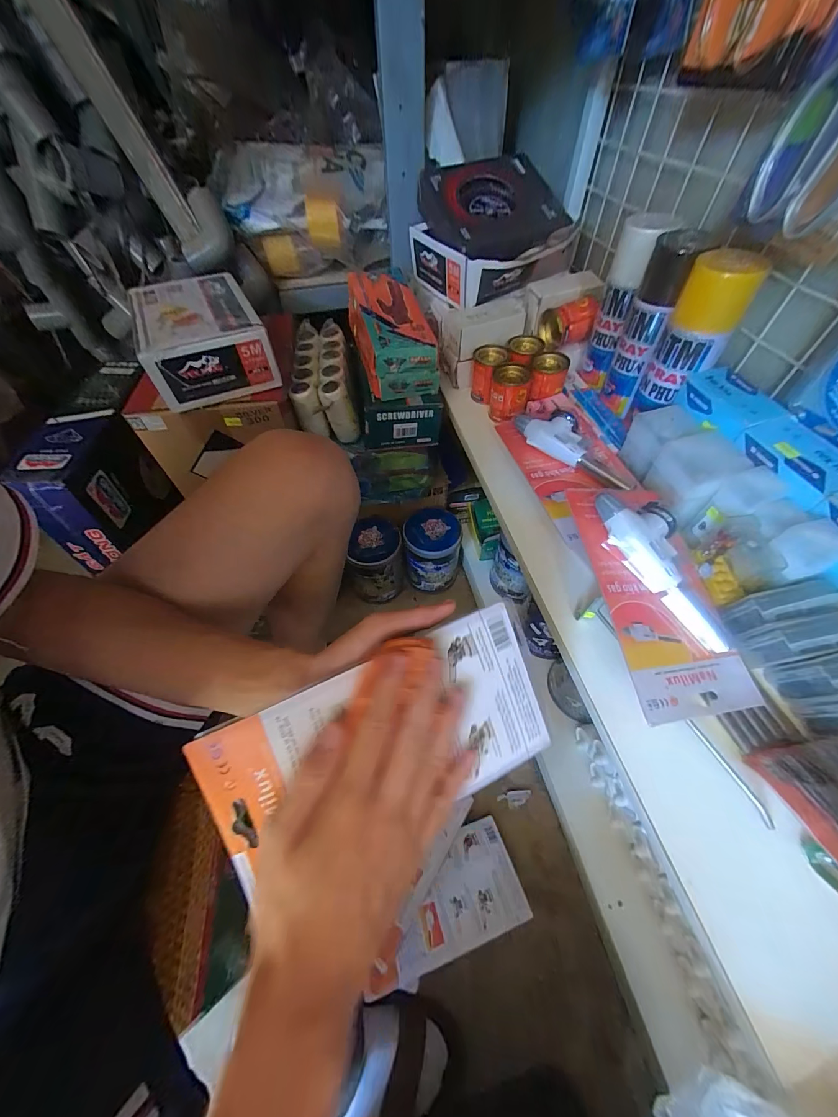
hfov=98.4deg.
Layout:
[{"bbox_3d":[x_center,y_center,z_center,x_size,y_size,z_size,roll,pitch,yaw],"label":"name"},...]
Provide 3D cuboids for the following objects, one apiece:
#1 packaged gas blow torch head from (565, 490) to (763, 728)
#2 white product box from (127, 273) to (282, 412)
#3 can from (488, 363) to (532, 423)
[{"bbox_3d":[0.218,0.031,0.338,0.121,0.038,0.223,-15,74,-9],"label":"packaged gas blow torch head"},{"bbox_3d":[-0.316,-0.322,0.525,0.150,0.077,0.230,-25,59,-16],"label":"white product box"},{"bbox_3d":[0.137,-0.249,0.545,0.054,0.065,0.052,0,55,1],"label":"can"}]

